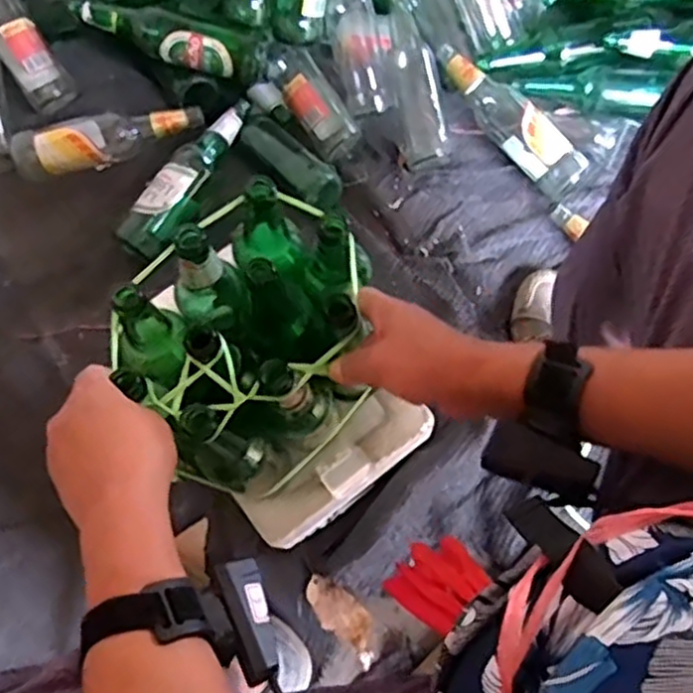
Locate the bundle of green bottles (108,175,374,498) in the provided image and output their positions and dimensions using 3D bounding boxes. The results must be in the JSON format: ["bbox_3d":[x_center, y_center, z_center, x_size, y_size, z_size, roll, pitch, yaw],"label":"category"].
[{"bbox_3d":[-0.081,0.000,0.648,0.195,0.208,0.172,-40,76,-11],"label":"bundle of green bottles"}]

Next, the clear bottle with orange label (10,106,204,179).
[{"bbox_3d":[-0.327,-0.293,0.988,0.255,0.062,0.076,-20,73,-5],"label":"clear bottle with orange label"}]

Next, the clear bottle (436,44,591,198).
[{"bbox_3d":[0.221,-0.316,0.995,0.260,0.061,0.060,43,78,13],"label":"clear bottle"}]

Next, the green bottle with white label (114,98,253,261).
[{"bbox_3d":[-0.212,-0.227,0.959,0.059,0.062,0.251,27,75,9],"label":"green bottle with white label"}]

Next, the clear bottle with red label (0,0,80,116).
[{"bbox_3d":[-0.474,-0.451,0.990,0.066,0.055,0.258,-35,97,-9],"label":"clear bottle with red label"}]

